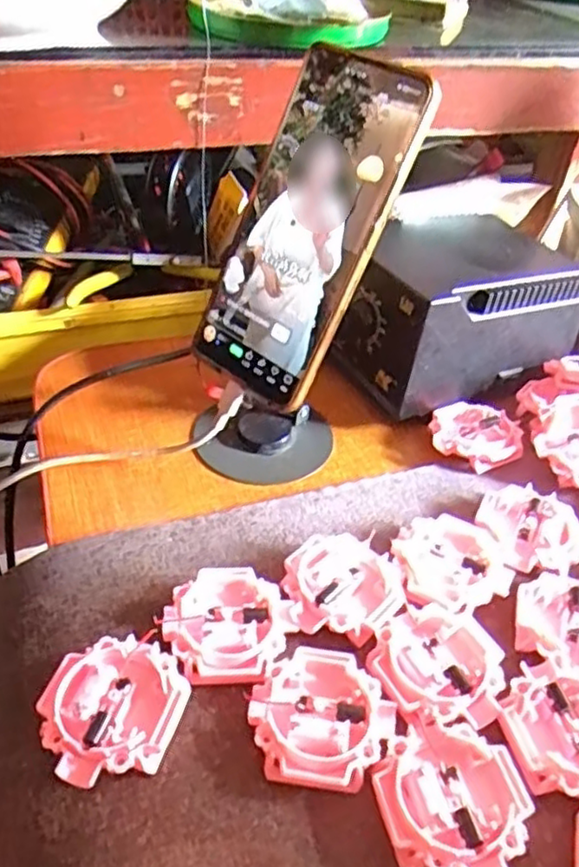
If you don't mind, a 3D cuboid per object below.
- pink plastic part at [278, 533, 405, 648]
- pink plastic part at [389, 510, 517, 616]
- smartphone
[{"bbox_3d":[0.024,0.072,0.317,0.052,0.017,0.053,3,41,-3],"label":"pink plastic part"},{"bbox_3d":[0.077,0.061,0.330,0.052,0.011,0.054,3,41,-3],"label":"pink plastic part"},{"bbox_3d":[0.007,-0.098,0.339,0.073,0.167,0.007,36,19,28],"label":"smartphone"}]

